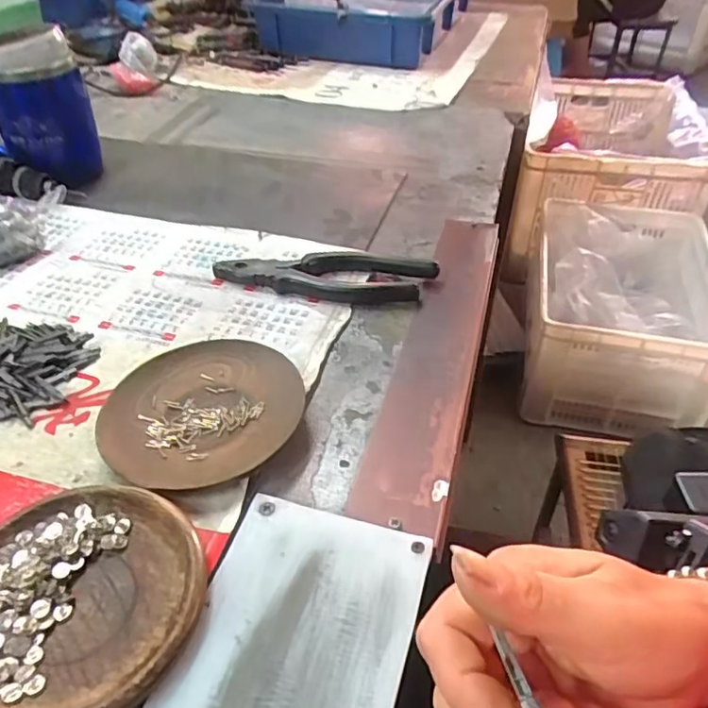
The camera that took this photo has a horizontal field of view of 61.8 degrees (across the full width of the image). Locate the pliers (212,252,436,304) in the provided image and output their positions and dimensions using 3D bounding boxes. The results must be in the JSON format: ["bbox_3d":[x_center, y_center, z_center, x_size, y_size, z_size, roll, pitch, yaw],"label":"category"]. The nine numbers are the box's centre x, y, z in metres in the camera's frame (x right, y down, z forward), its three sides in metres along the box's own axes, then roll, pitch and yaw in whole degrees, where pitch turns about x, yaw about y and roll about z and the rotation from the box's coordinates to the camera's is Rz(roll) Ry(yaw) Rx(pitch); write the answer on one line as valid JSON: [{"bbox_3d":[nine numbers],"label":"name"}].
[{"bbox_3d":[-0.023,-0.062,0.457,0.168,0.016,0.049,4,41,7],"label":"pliers"}]

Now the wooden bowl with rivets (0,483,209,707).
[{"bbox_3d":[-0.124,0.109,0.263,0.110,0.015,0.112,-1,41,1],"label":"wooden bowl with rivets"}]

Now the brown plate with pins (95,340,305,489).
[{"bbox_3d":[-0.090,0.032,0.352,0.113,0.020,0.107,-1,41,1],"label":"brown plate with pins"}]

